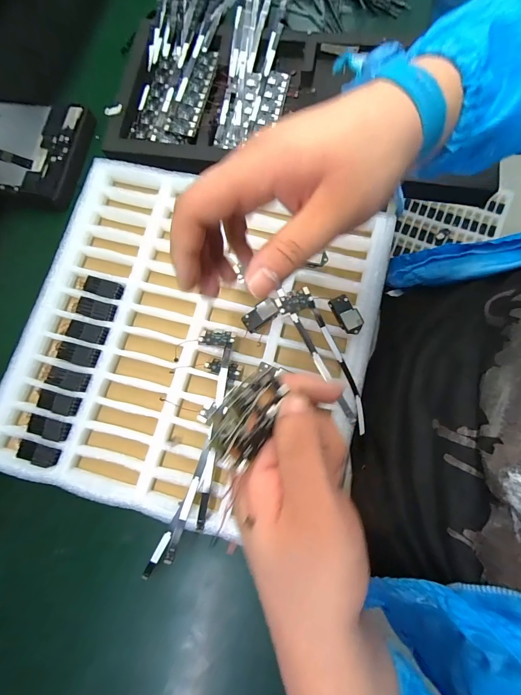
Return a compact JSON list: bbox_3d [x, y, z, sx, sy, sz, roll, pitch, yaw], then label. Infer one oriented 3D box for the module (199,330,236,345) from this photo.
[{"bbox_3d":[-0.043,-0.010,0.339,0.035,0.004,0.019,3,50,10],"label":"module"}]

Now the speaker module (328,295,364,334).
[{"bbox_3d":[0.083,-0.032,0.330,0.021,0.005,0.040,-31,80,3],"label":"speaker module"}]

